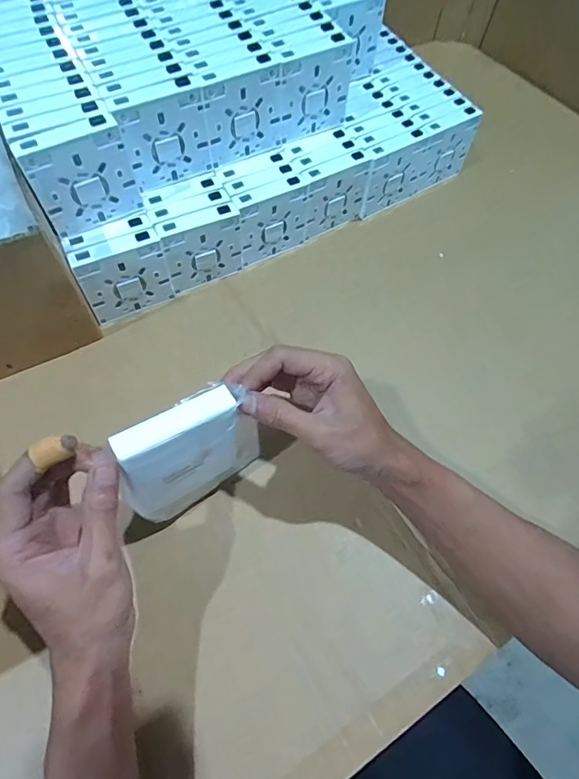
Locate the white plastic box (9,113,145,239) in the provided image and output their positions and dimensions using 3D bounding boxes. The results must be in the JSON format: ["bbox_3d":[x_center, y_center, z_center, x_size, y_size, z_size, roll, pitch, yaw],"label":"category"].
[{"bbox_3d":[-0.185,-0.187,0.405,0.084,0.091,0.017,-29,64,-15],"label":"white plastic box"}]

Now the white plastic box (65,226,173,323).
[{"bbox_3d":[-0.170,-0.115,0.467,0.086,0.089,0.020,-24,64,-13],"label":"white plastic box"}]

